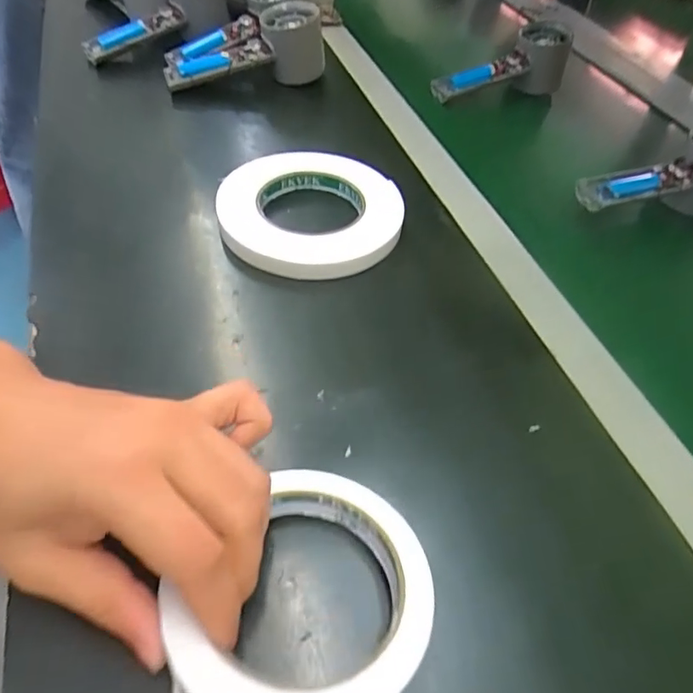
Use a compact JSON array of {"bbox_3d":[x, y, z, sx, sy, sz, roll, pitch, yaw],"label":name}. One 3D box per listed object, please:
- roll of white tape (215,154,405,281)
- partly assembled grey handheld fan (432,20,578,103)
[{"bbox_3d":[-0.026,-0.102,0.393,0.132,0.023,0.129,2,50,-2],"label":"roll of white tape"},{"bbox_3d":[0.166,-0.300,0.563,0.154,0.061,0.045,-16,53,-17],"label":"partly assembled grey handheld fan"}]

